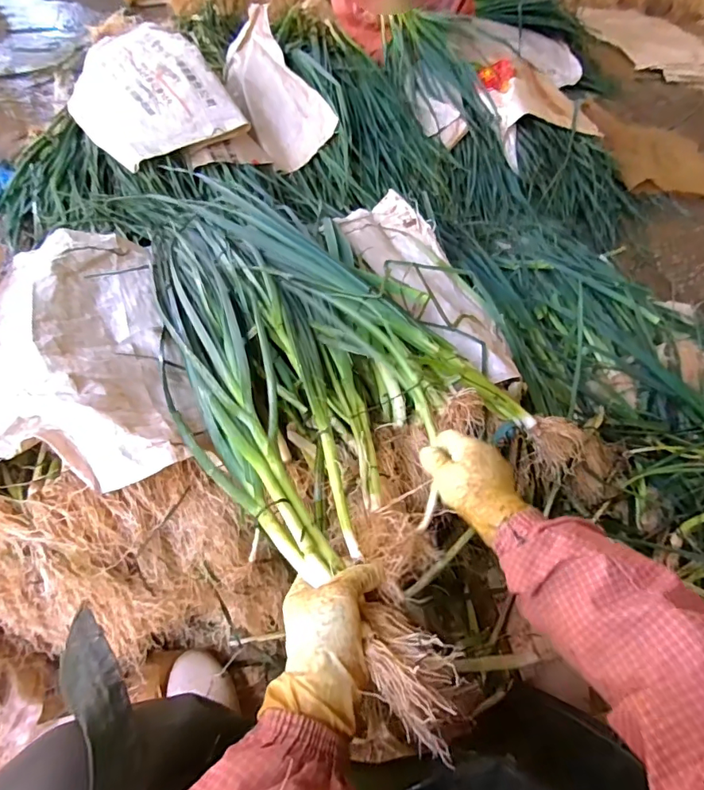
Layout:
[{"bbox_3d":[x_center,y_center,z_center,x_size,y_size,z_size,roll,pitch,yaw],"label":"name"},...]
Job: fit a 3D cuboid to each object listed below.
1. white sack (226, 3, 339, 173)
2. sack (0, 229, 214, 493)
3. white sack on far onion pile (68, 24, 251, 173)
[{"bbox_3d":[-0.213,-0.825,1.287,0.207,0.059,0.490,-30,76,10],"label":"white sack"},{"bbox_3d":[-0.393,-0.077,0.645,0.290,0.110,0.523,-20,59,-16],"label":"sack"},{"bbox_3d":[-0.517,-0.744,1.147,0.316,0.109,0.489,-34,64,-23],"label":"white sack on far onion pile"}]

